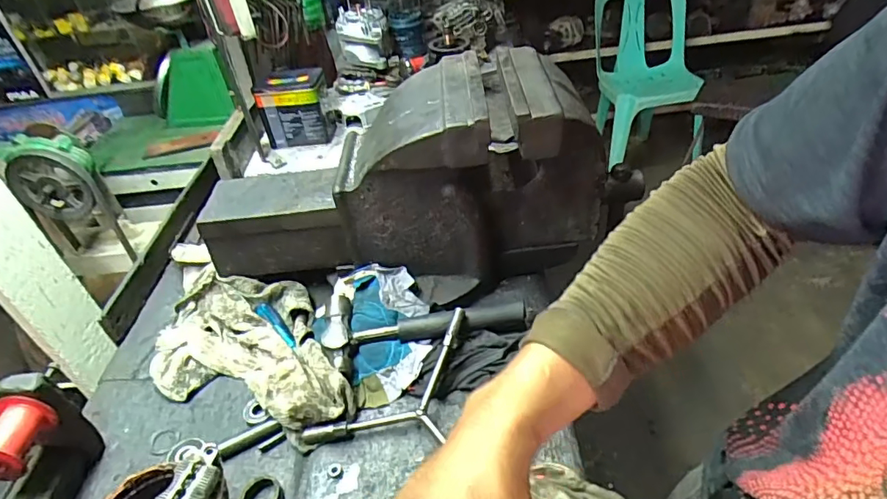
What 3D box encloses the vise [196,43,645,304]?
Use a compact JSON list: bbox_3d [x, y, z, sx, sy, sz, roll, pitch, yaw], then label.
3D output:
[{"bbox_3d":[-0.036,-0.082,0.669,0.554,0.256,0.181,-5,39,4],"label":"vise"}]

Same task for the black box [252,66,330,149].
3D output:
[{"bbox_3d":[-0.295,-0.277,1.021,0.129,0.125,0.099,-8,39,0],"label":"black box"}]

